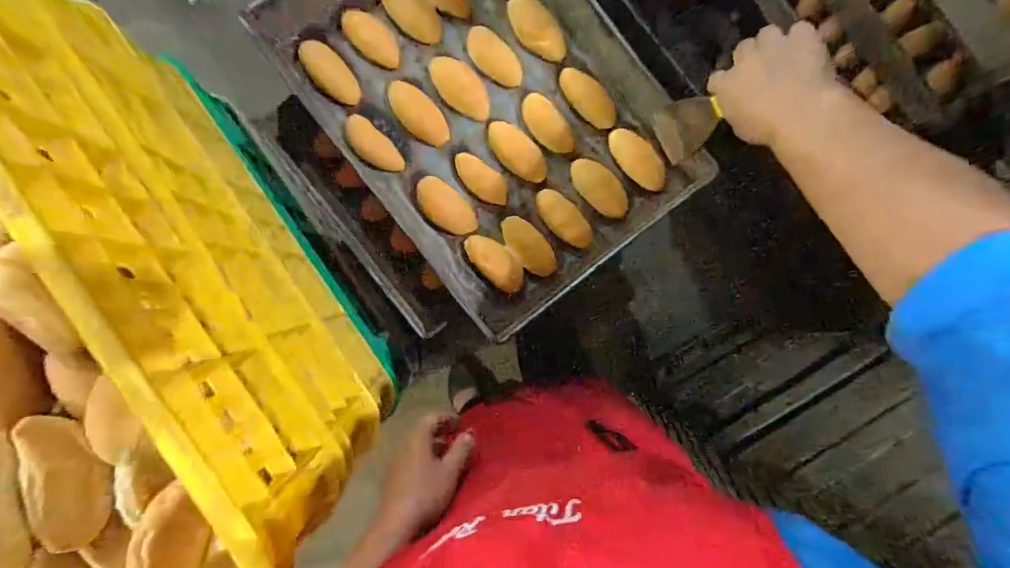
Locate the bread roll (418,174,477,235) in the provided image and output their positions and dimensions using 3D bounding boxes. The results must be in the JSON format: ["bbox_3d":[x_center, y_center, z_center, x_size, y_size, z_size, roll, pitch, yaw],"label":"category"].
[{"bbox_3d":[-0.077,-0.099,0.584,0.089,0.020,0.046,41,88,-4],"label":"bread roll"}]

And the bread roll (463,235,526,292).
[{"bbox_3d":[-0.011,-0.030,0.584,0.092,0.028,0.046,42,88,-4],"label":"bread roll"}]

